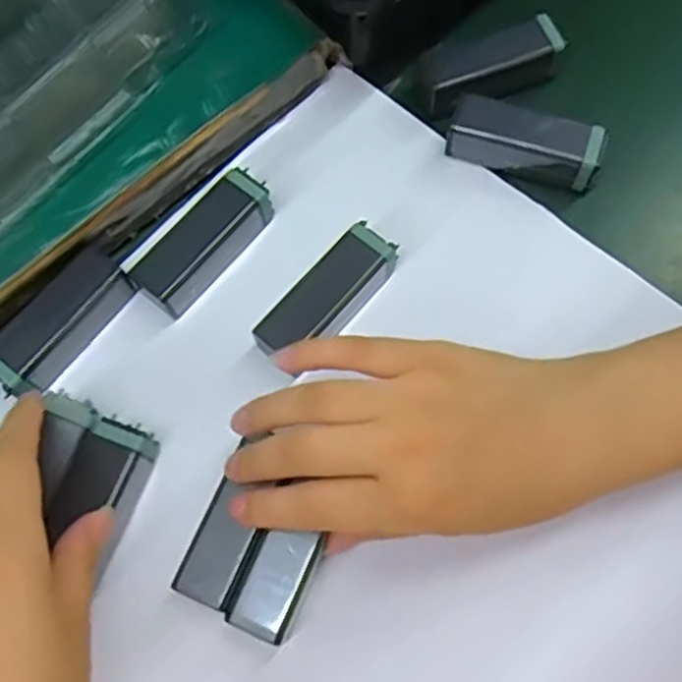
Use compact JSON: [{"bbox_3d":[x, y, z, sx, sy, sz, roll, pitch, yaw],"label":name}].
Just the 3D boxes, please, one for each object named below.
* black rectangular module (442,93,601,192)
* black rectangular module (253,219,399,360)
[{"bbox_3d":[0.093,-0.100,0.371,0.074,0.031,0.025,21,75,7],"label":"black rectangular module"},{"bbox_3d":[-0.007,-0.017,0.352,0.029,0.034,0.076,42,78,12],"label":"black rectangular module"}]

